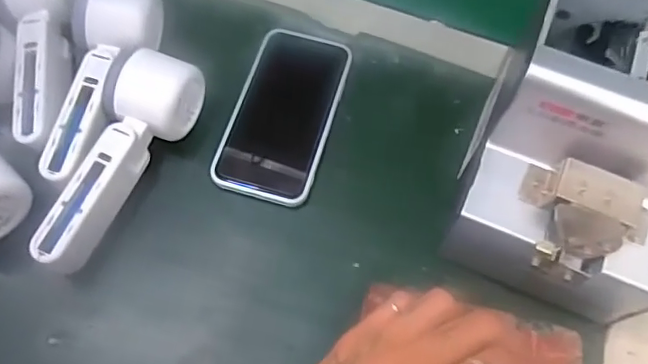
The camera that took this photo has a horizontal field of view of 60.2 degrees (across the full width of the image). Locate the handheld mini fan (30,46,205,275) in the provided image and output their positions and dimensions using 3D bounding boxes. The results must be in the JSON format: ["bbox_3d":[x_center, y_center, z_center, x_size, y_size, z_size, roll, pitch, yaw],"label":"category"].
[{"bbox_3d":[-0.140,-0.016,0.384,0.055,0.052,0.163,17,64,7],"label":"handheld mini fan"}]

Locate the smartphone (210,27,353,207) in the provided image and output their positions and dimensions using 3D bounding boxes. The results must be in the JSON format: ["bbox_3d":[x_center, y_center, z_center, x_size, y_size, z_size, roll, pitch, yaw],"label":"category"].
[{"bbox_3d":[-0.030,-0.054,0.428,0.073,0.012,0.143,16,64,6],"label":"smartphone"}]

